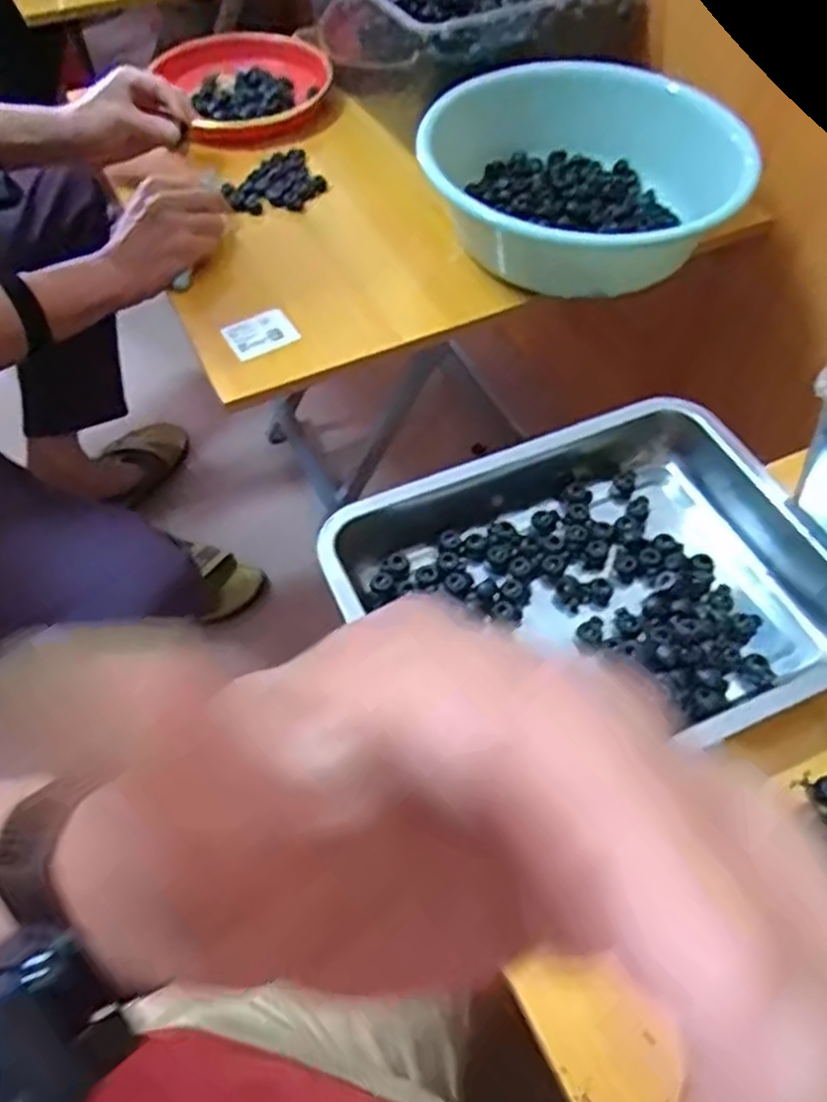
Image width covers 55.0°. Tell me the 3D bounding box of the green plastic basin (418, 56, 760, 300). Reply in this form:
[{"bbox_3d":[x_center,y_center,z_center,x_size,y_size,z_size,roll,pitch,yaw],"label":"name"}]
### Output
[{"bbox_3d":[0.161,-0.371,0.778,0.303,0.104,0.244,3,55,3],"label":"green plastic basin"}]

